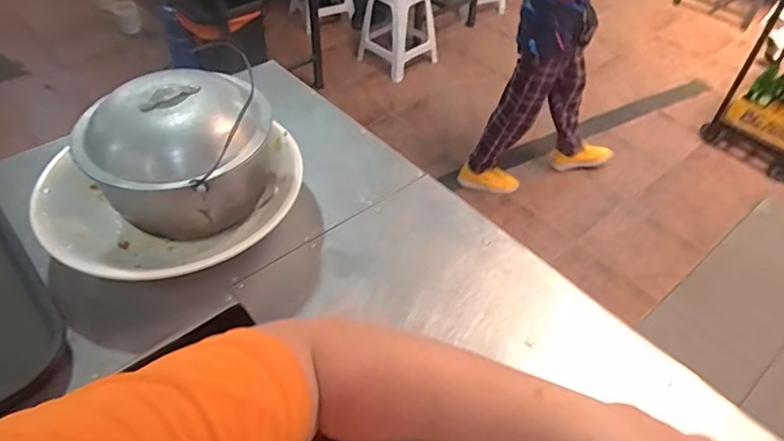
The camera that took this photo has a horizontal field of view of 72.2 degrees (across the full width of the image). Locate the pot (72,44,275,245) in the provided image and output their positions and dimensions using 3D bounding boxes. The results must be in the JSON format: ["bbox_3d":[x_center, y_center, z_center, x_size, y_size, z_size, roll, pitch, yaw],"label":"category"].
[{"bbox_3d":[-0.229,-0.061,0.609,0.179,0.160,0.163,1,46,-1],"label":"pot"}]

